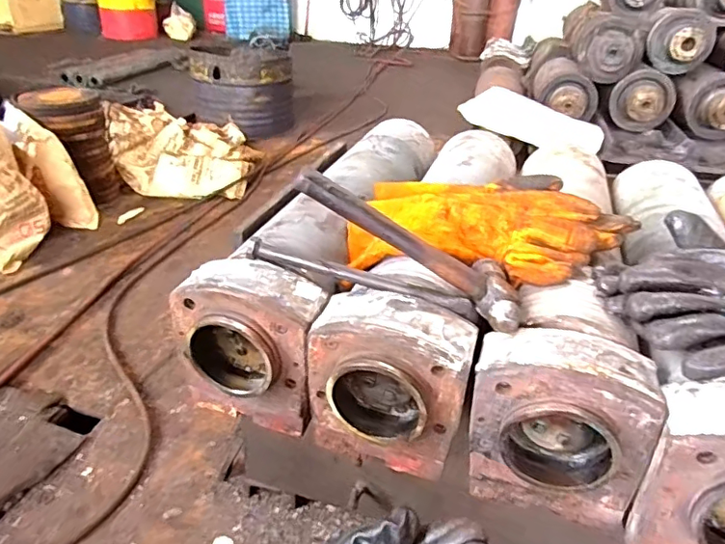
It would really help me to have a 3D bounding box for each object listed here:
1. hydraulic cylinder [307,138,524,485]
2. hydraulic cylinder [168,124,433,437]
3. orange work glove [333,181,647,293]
[{"bbox_3d":[0.126,-0.011,0.808,0.164,0.186,0.679,12,32,16],"label":"hydraulic cylinder"},{"bbox_3d":[-0.030,-0.052,0.841,0.154,0.184,0.667,12,32,15],"label":"hydraulic cylinder"},{"bbox_3d":[0.148,-0.052,0.661,0.339,0.094,0.184,7,31,8],"label":"orange work glove"}]

